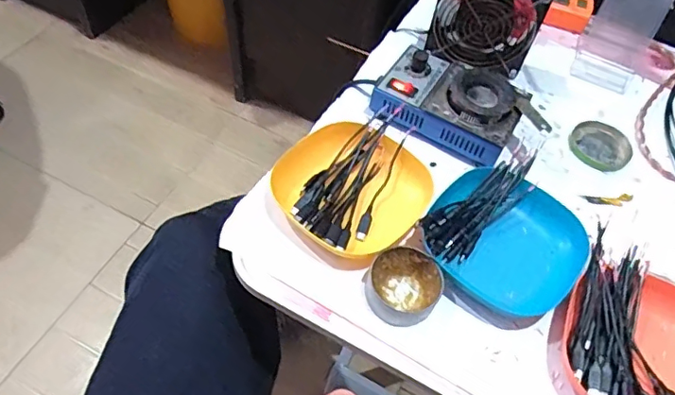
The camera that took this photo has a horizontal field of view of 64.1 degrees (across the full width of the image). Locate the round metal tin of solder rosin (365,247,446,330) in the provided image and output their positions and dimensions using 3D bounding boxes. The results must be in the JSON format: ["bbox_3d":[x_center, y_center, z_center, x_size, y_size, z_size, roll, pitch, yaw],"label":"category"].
[{"bbox_3d":[0.058,0.077,0.473,0.062,0.025,0.063,2,55,-3],"label":"round metal tin of solder rosin"}]

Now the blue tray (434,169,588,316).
[{"bbox_3d":[0.159,0.040,0.512,0.139,0.033,0.122,27,58,13],"label":"blue tray"}]

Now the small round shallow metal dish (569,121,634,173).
[{"bbox_3d":[0.298,-0.059,0.608,0.066,0.009,0.059,40,62,21],"label":"small round shallow metal dish"}]

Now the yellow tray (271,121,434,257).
[{"bbox_3d":[0.015,-0.012,0.528,0.134,0.025,0.135,37,61,19],"label":"yellow tray"}]

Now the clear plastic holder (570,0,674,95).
[{"bbox_3d":[0.353,-0.204,0.664,0.082,0.091,0.094,32,59,16],"label":"clear plastic holder"}]

